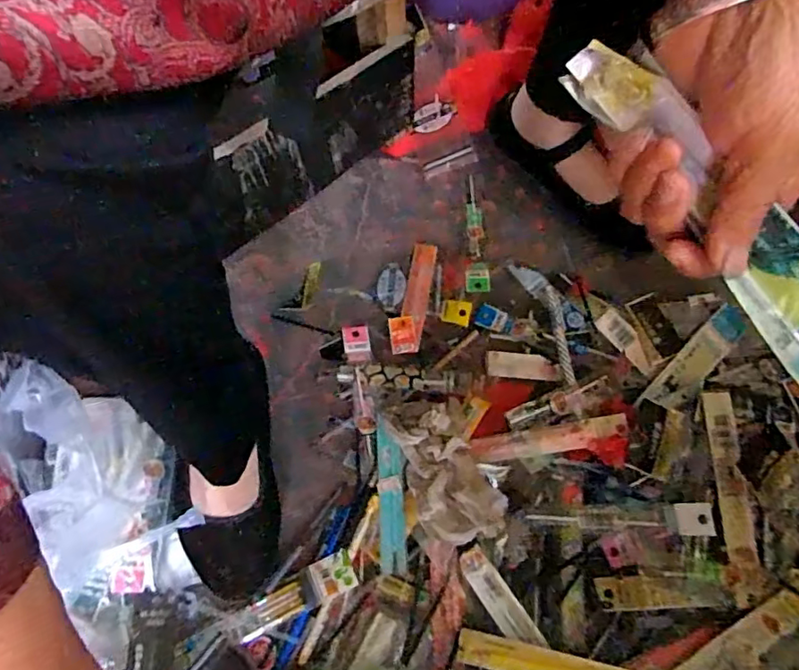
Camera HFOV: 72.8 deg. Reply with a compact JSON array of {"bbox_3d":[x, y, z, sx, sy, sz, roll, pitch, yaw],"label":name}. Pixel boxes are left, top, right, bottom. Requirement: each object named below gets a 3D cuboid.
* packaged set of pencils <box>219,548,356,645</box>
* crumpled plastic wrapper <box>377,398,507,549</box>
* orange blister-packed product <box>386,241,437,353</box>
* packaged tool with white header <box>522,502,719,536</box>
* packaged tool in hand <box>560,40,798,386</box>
[{"bbox_3d":[-0.094,0.221,0.456,0.114,0.009,0.031,-24,70,-9],"label":"packaged set of pencils"},{"bbox_3d":[0.038,0.114,0.472,0.070,0.057,0.130,-17,68,-7],"label":"crumpled plastic wrapper"},{"bbox_3d":[0.014,-0.043,0.562,0.033,0.012,0.135,9,68,4],"label":"orange blister-packed product"},{"bbox_3d":[0.190,0.160,0.472,0.149,0.006,0.025,-5,64,14],"label":"packaged tool with white header"},{"bbox_3d":[0.130,-0.048,0.219,0.034,0.025,0.179,-37,87,-14],"label":"packaged tool in hand"}]

